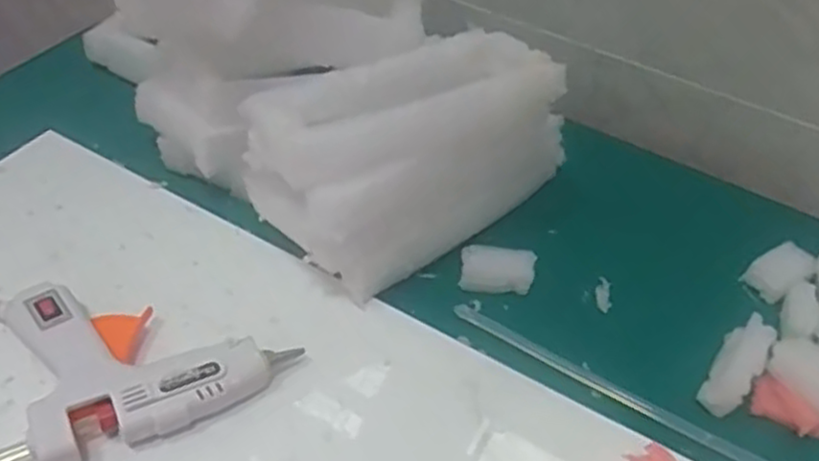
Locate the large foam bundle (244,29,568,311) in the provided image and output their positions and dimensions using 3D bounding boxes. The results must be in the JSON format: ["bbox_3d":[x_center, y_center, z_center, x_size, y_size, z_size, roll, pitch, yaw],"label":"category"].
[{"bbox_3d":[0.011,-0.060,0.497,0.233,0.120,0.101,-28,56,-31],"label":"large foam bundle"}]

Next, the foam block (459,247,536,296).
[{"bbox_3d":[0.059,0.026,0.501,0.050,0.018,0.027,5,46,-5],"label":"foam block"}]

